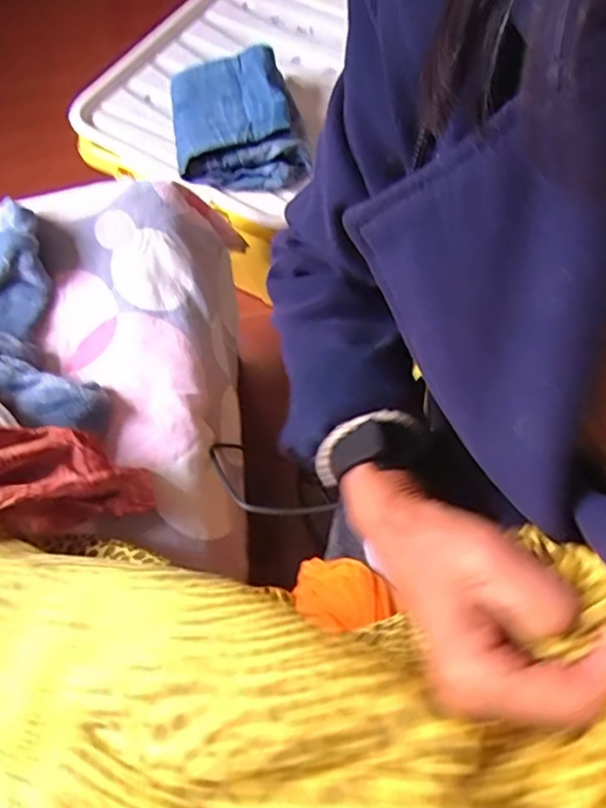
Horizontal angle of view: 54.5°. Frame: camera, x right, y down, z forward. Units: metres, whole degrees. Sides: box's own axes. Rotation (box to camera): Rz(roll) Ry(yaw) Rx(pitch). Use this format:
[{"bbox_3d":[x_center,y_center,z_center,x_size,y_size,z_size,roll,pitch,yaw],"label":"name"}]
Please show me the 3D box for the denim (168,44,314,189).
[{"bbox_3d":[-0.103,-0.424,0.885,0.177,0.077,0.214,-10,66,-1],"label":"denim"}]

